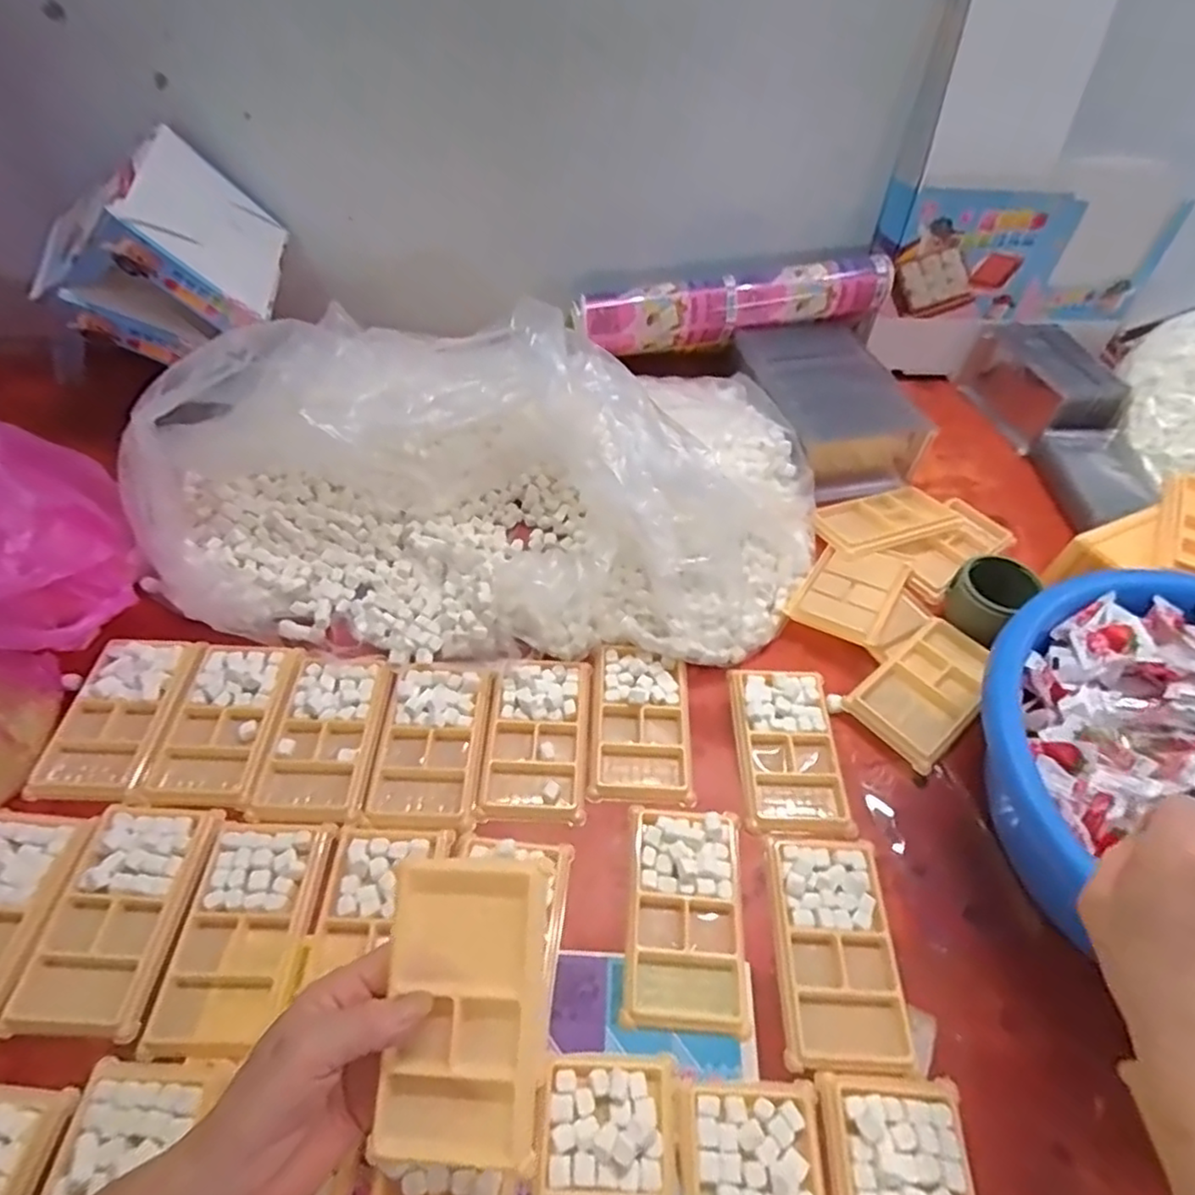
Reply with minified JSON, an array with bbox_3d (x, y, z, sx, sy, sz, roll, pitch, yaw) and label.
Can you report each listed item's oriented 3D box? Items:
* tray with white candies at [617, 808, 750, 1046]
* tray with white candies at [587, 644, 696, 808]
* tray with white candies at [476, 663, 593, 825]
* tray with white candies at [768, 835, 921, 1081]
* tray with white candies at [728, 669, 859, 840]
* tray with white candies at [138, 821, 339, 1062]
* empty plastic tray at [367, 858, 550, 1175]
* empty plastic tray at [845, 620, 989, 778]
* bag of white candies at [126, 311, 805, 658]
[{"bbox_3d":[0.060,0.206,0.441,0.074,0.016,0.136,6,51,2],"label":"tray with white candies"},{"bbox_3d":[0.035,0.099,0.534,0.074,0.015,0.133,5,51,2],"label":"tray with white candies"},{"bbox_3d":[-0.047,0.107,0.523,0.077,0.017,0.130,4,51,1],"label":"tray with white candies"},{"bbox_3d":[0.156,0.226,0.434,0.072,0.015,0.139,4,51,1],"label":"tray with white candies"},{"bbox_3d":[0.151,0.120,0.527,0.076,0.018,0.137,3,51,0],"label":"tray with white candies"},{"bbox_3d":[-0.226,0.213,0.428,0.080,0.011,0.136,4,51,1],"label":"tray with white candies"},{"bbox_3d":[-0.065,0.203,0.332,0.076,0.017,0.130,1,73,5],"label":"empty plastic tray"},{"bbox_3d":[0.276,0.075,0.548,0.136,0.011,0.076,-33,59,-25],"label":"empty plastic tray"},{"bbox_3d":[-0.090,-0.107,0.588,0.600,0.155,0.327,-2,52,-4],"label":"bag of white candies"}]

